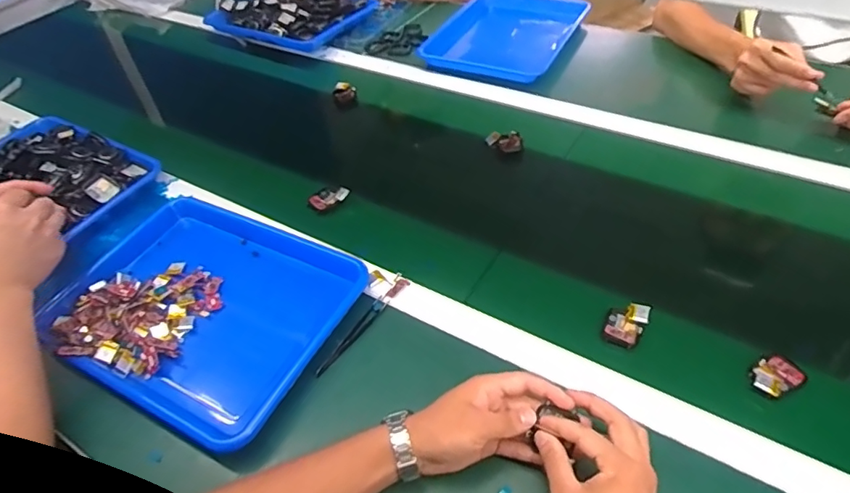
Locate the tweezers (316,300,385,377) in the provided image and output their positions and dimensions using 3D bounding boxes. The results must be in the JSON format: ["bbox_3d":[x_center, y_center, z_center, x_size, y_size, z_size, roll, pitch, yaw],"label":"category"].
[{"bbox_3d":[-0.083,0.102,0.588,0.010,0.012,0.112,23,54,25],"label":"tweezers"}]

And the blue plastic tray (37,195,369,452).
[{"bbox_3d":[-0.261,0.066,0.619,0.340,0.039,0.257,19,52,23],"label":"blue plastic tray"}]

